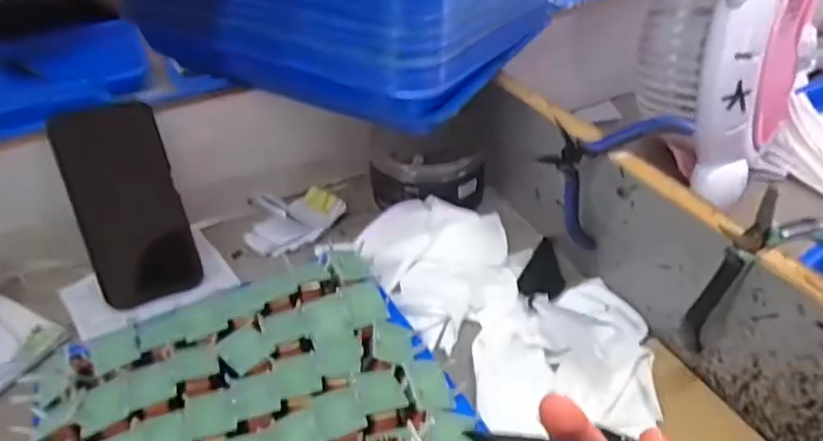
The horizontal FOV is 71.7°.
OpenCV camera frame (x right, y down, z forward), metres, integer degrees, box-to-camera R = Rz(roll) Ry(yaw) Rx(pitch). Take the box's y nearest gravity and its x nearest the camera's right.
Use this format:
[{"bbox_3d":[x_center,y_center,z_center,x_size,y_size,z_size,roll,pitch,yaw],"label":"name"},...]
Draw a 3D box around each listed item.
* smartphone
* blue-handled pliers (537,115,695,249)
[{"bbox_3d":[-0.240,-0.013,0.487,0.079,0.165,0.008,-18,9,-26],"label":"smartphone"},{"bbox_3d":[0.159,-0.030,0.449,0.112,0.106,0.026,-2,38,1],"label":"blue-handled pliers"}]

